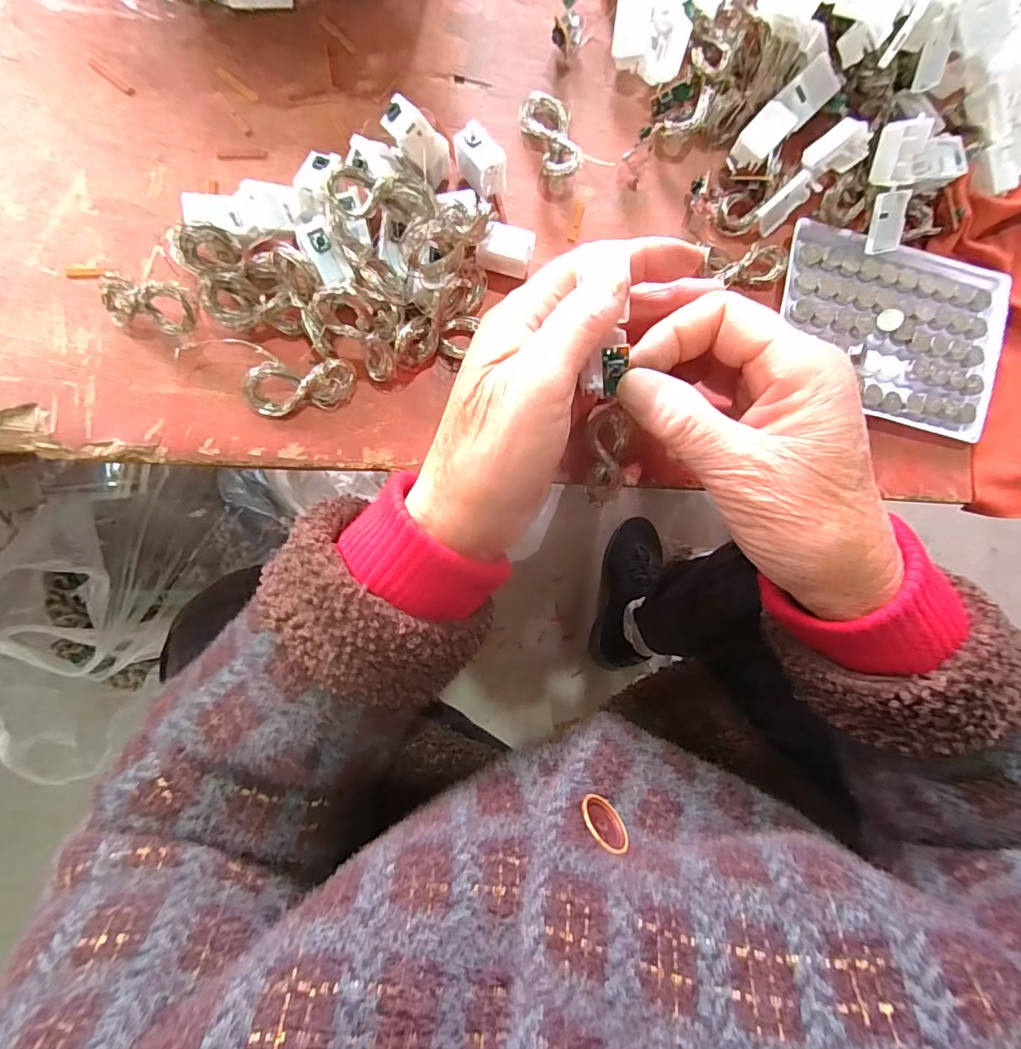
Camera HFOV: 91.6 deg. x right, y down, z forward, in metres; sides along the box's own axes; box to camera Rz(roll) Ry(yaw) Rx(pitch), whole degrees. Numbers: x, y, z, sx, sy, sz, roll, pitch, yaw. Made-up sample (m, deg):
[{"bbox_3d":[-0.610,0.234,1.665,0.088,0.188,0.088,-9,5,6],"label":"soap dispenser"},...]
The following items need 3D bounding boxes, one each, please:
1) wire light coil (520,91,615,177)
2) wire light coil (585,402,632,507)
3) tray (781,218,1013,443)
[{"bbox_3d":[0.022,-0.192,0.248,0.034,0.012,0.050,-40,92,-7],"label":"wire light coil"},{"bbox_3d":[0.048,-0.033,0.239,0.019,0.012,0.047,14,110,33],"label":"wire light coil"},{"bbox_3d":[0.205,-0.109,0.267,0.126,0.012,0.099,12,85,-6],"label":"tray"}]

